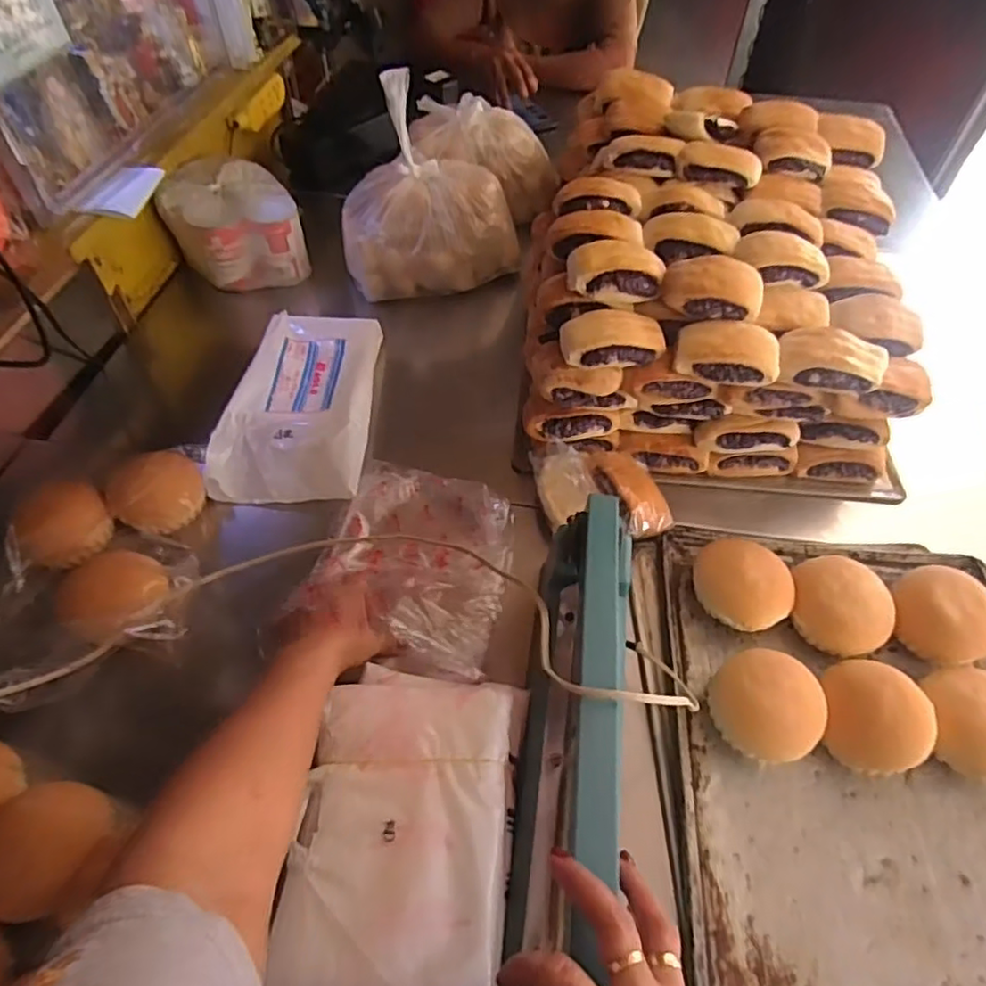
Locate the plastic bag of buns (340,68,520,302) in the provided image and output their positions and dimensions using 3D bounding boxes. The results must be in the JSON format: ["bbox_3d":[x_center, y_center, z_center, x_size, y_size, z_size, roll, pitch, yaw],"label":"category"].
[{"bbox_3d":[-0.100,-0.409,0.876,0.230,0.211,0.175,-25,57,-20],"label":"plastic bag of buns"}]

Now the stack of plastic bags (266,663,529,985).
[{"bbox_3d":[-0.058,0.230,0.436,0.141,0.030,0.219,6,52,3],"label":"stack of plastic bags"}]

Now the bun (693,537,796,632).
[{"bbox_3d":[0.239,0.090,0.601,0.082,0.057,0.089,-12,54,-11],"label":"bun"}]

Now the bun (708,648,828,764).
[{"bbox_3d":[0.234,0.182,0.538,0.085,0.060,0.091,-27,58,-21],"label":"bun"}]

